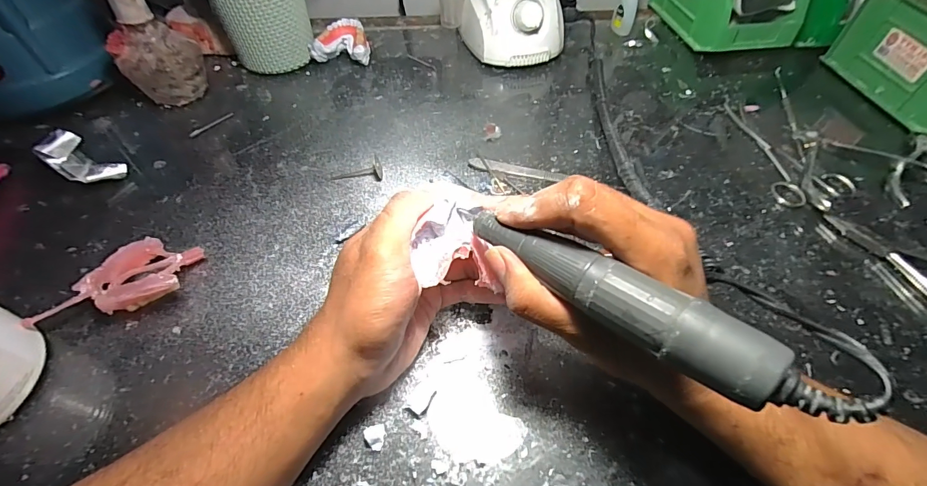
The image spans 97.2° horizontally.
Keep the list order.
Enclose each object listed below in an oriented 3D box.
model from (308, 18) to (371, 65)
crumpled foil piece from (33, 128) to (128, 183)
[{"bbox_3d":[-0.144,-0.238,0.489,0.065,0.033,0.054,2,53,2],"label":"model"},{"bbox_3d":[-0.338,-0.072,0.362,0.069,0.029,0.033,21,55,16],"label":"crumpled foil piece"}]

